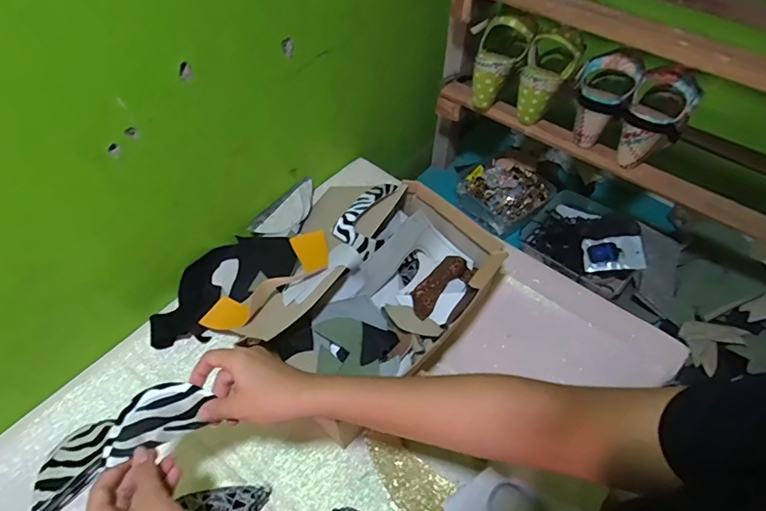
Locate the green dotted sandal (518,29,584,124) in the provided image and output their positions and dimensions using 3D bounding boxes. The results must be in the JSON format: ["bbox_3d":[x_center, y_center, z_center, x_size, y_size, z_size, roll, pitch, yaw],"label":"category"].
[{"bbox_3d":[0.261,-0.284,0.733,0.080,0.133,0.085,18,53,12],"label":"green dotted sandal"}]

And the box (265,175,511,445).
[{"bbox_3d":[0.010,0.071,0.628,0.182,0.111,0.333,31,56,21],"label":"box"}]

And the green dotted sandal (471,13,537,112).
[{"bbox_3d":[0.184,-0.318,0.760,0.076,0.153,0.071,41,32,26],"label":"green dotted sandal"}]

